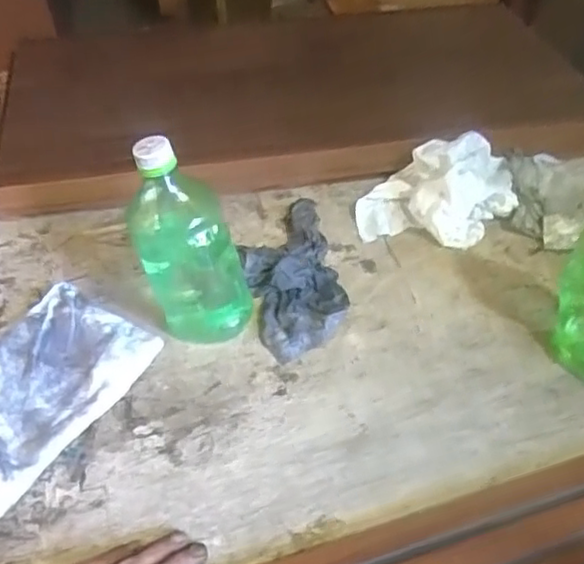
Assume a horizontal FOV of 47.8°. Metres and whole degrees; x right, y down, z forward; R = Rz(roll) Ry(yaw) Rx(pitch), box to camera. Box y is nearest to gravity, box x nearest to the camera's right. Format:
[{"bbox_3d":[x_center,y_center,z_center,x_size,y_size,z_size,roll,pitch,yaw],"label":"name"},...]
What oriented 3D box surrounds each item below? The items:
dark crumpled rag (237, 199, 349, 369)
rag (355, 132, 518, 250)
[{"bbox_3d":[-0.001,-0.016,0.687,0.098,0.034,0.217,-10,48,-9],"label":"dark crumpled rag"},{"bbox_3d":[0.167,-0.112,0.758,0.172,0.076,0.137,8,45,7],"label":"rag"}]

